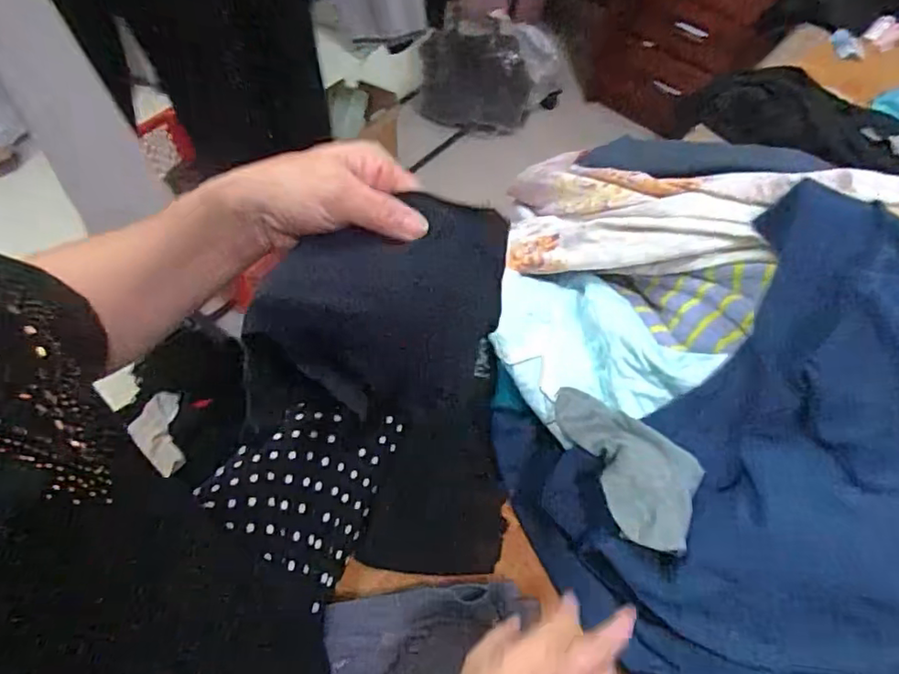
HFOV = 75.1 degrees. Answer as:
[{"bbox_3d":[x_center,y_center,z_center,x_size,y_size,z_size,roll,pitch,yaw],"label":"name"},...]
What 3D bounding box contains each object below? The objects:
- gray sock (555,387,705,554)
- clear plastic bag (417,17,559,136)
[{"bbox_3d":[0.177,0.120,0.581,0.092,0.032,0.189,-23,51,-15],"label":"gray sock"},{"bbox_3d":[0.113,-0.708,1.612,0.369,0.263,0.164,-6,57,-7],"label":"clear plastic bag"}]

